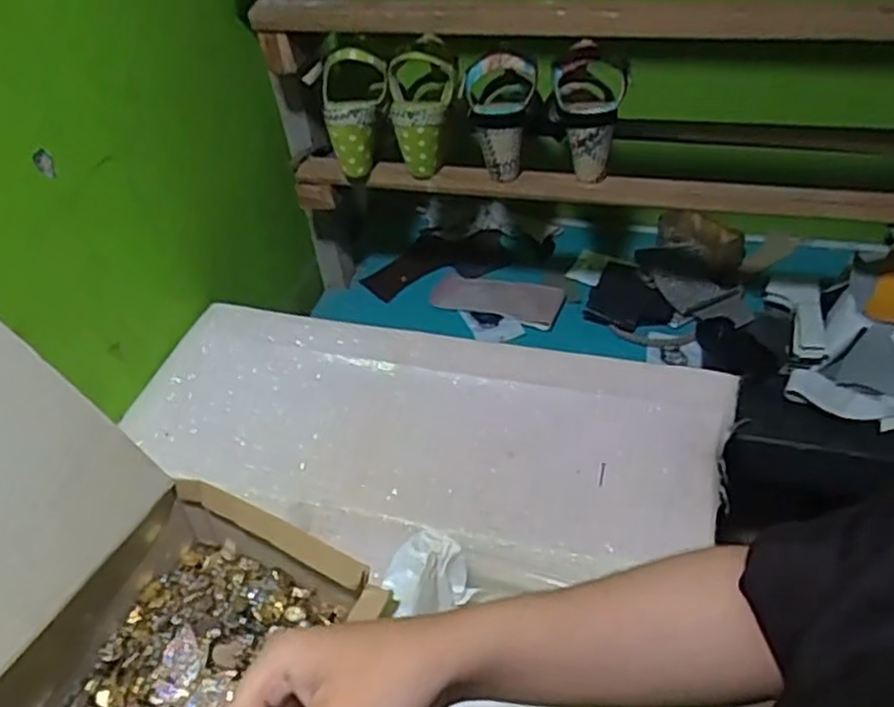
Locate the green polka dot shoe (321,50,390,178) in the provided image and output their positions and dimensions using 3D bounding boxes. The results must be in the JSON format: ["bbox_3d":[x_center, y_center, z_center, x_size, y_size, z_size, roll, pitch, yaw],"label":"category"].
[{"bbox_3d":[-0.105,-0.281,0.871,0.077,0.136,0.068,-4,43,1],"label":"green polka dot shoe"}]

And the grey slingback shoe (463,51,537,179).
[{"bbox_3d":[0.062,-0.272,0.841,0.081,0.137,0.082,-1,43,4],"label":"grey slingback shoe"}]

